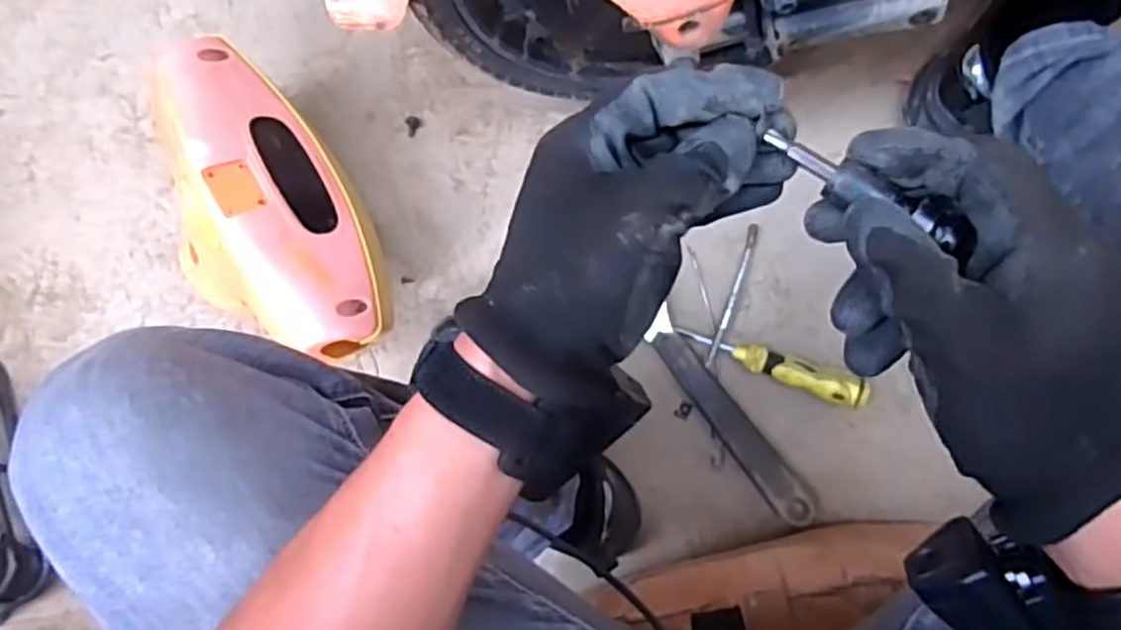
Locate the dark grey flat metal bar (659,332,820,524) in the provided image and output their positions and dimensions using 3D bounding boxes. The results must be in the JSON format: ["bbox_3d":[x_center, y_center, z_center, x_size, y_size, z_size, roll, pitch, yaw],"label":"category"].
[{"bbox_3d":[0.158,0.104,0.690,0.034,0.019,0.205,-38,85,4],"label":"dark grey flat metal bar"}]

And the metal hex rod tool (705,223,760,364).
[{"bbox_3d":[0.163,-0.018,0.710,0.010,0.011,0.140,18,90,6],"label":"metal hex rod tool"}]

